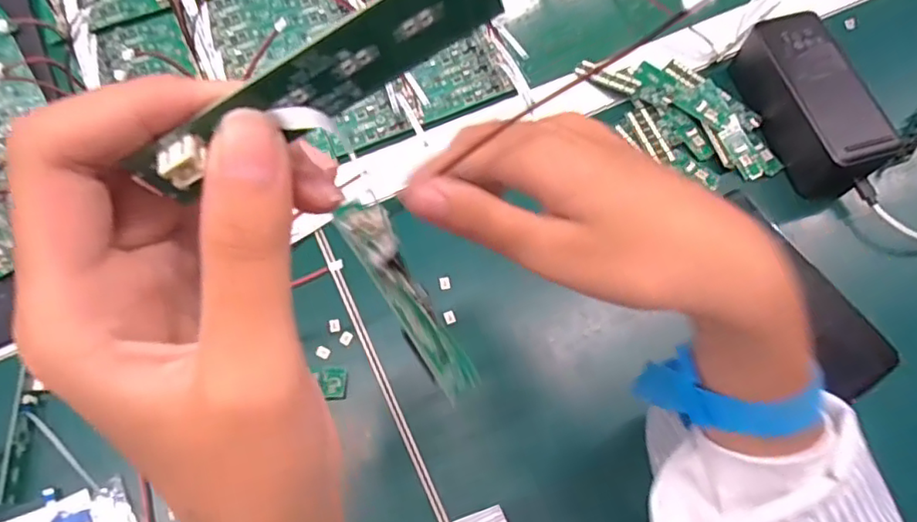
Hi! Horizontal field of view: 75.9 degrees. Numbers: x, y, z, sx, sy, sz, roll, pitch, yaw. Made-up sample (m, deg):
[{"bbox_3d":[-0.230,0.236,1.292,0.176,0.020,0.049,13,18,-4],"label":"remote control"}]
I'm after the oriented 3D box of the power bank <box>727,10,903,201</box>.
[{"bbox_3d":[0.256,-0.117,0.429,0.054,0.046,0.126,-12,68,-5],"label":"power bank"}]

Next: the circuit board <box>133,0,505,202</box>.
[{"bbox_3d":[-0.028,-0.035,0.119,0.078,0.017,0.006,-28,49,11],"label":"circuit board"}]

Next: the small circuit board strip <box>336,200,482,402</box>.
[{"bbox_3d":[-0.019,0.014,0.219,0.022,0.005,0.081,-27,86,-50],"label":"small circuit board strip"}]

